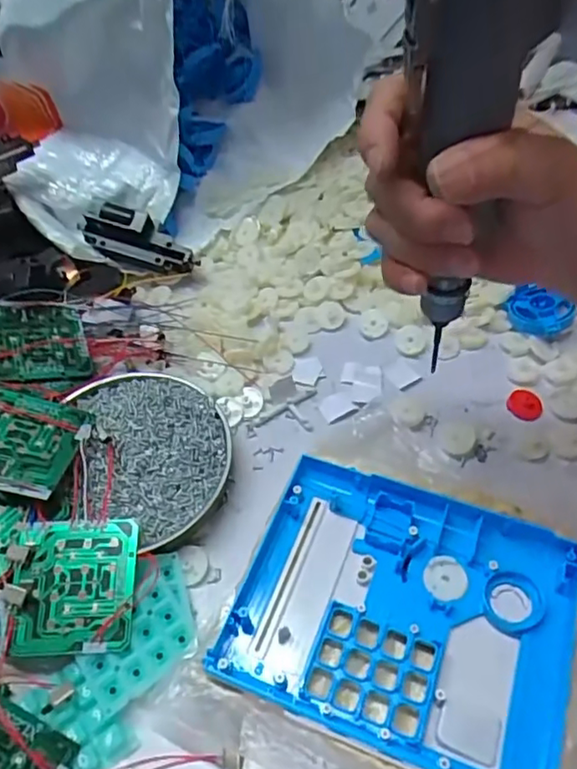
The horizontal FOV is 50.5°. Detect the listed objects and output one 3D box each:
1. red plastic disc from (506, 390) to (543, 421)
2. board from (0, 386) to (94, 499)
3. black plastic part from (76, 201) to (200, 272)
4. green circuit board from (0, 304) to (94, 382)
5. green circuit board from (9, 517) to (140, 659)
[{"bbox_3d":[0.168,0.014,0.432,0.024,0.008,0.019,31,60,24],"label":"red plastic disc"},{"bbox_3d":[-0.170,0.033,0.384,0.069,0.016,0.072,6,53,8],"label":"board"},{"bbox_3d":[-0.125,-0.122,0.516,0.098,0.042,0.020,22,15,-5],"label":"black plastic part"},{"bbox_3d":[-0.184,-0.031,0.443,0.072,0.006,0.066,-5,58,-32],"label":"green circuit board"},{"bbox_3d":[-0.119,0.111,0.344,0.064,0.011,0.071,-6,53,-1],"label":"green circuit board"}]

